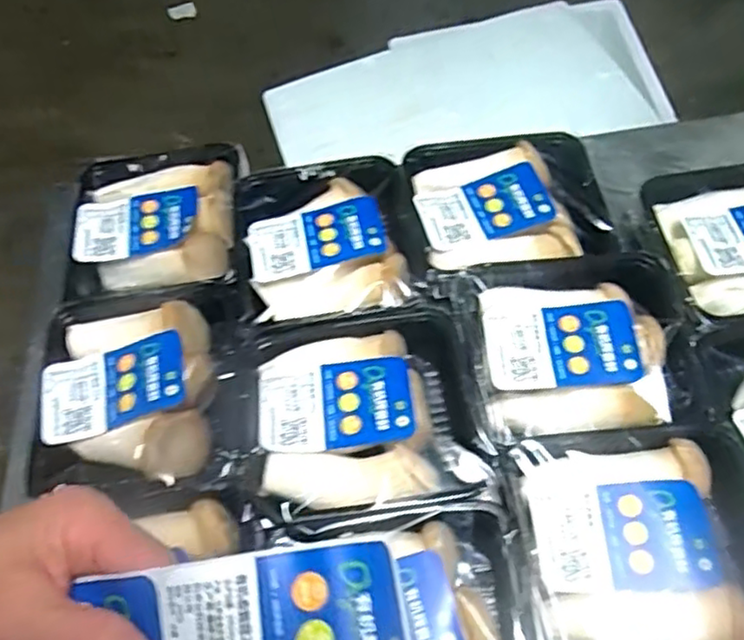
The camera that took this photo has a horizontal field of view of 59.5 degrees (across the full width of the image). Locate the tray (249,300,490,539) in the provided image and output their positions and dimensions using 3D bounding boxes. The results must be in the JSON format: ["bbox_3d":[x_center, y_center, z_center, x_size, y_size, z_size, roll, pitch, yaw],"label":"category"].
[{"bbox_3d":[-0.004,0.067,0.437,0.141,0.050,0.137,-10,58,-2],"label":"tray"}]

